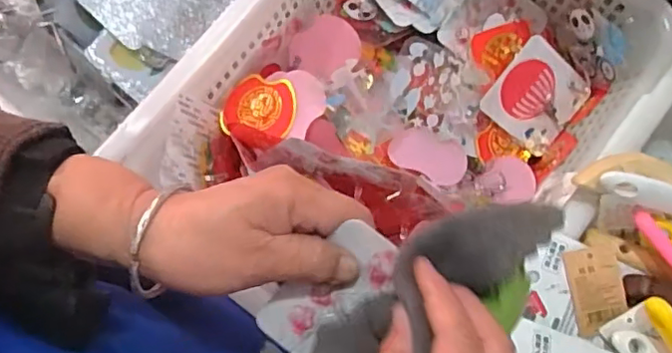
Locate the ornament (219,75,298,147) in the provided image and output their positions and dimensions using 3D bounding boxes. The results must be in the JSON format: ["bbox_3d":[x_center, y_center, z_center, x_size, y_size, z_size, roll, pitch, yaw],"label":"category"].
[{"bbox_3d":[-0.063,-0.052,0.476,0.057,0.014,0.057,0,76,1],"label":"ornament"}]

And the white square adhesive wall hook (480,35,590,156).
[{"bbox_3d":[0.172,-0.068,0.503,0.081,0.010,0.076,36,94,-25],"label":"white square adhesive wall hook"}]

